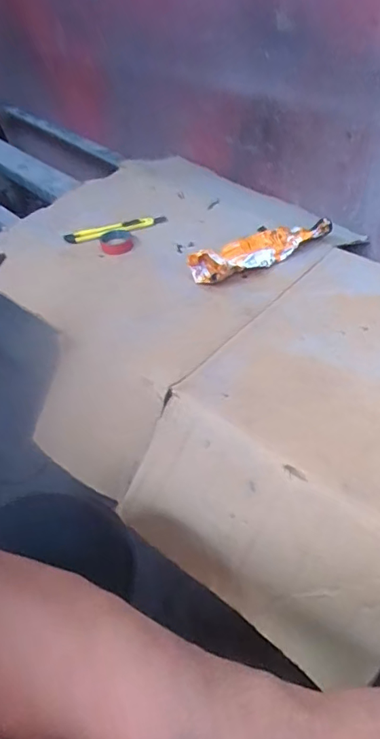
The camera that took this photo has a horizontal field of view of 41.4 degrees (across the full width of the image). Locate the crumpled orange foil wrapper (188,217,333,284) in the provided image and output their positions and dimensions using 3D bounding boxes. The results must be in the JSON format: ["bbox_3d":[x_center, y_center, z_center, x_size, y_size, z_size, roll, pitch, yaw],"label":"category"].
[{"bbox_3d":[0.094,-0.158,0.643,0.202,0.039,0.051,-26,50,-22],"label":"crumpled orange foil wrapper"}]

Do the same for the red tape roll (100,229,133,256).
[{"bbox_3d":[-0.100,-0.175,0.691,0.045,0.008,0.043,4,57,-6],"label":"red tape roll"}]

